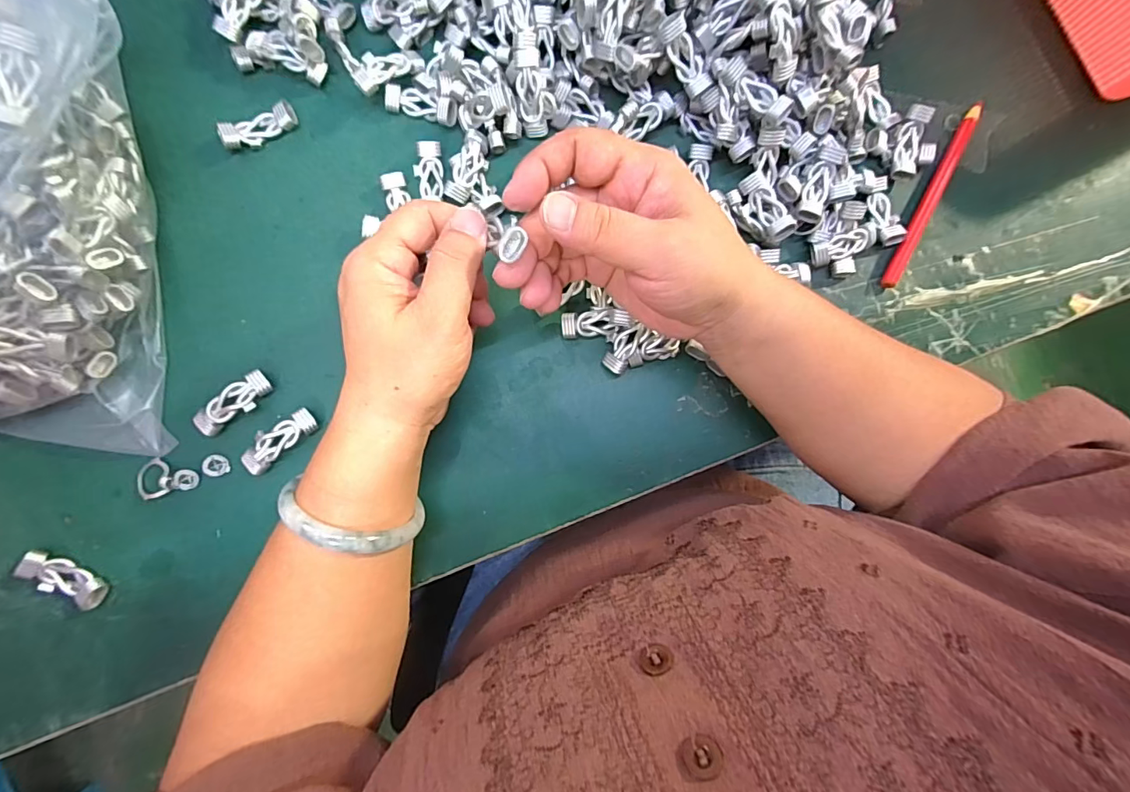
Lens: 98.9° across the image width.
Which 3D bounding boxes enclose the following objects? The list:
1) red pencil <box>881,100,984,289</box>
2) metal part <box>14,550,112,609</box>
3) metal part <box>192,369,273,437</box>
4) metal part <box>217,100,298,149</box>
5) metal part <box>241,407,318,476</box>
[{"bbox_3d":[0.240,-0.132,0.317,0.011,0.011,0.142,28,86,-1],"label":"red pencil"},{"bbox_3d":[-0.278,0.104,0.268,0.041,0.014,0.017,31,86,-1],"label":"metal part"},{"bbox_3d":[-0.192,0.004,0.281,0.046,0.010,0.017,-39,90,-5],"label":"metal part"},{"bbox_3d":[-0.187,-0.165,0.295,0.044,0.012,0.015,-25,89,-4],"label":"metal part"},{"bbox_3d":[-0.166,0.025,0.281,0.045,0.010,0.018,-40,90,-5],"label":"metal part"}]

